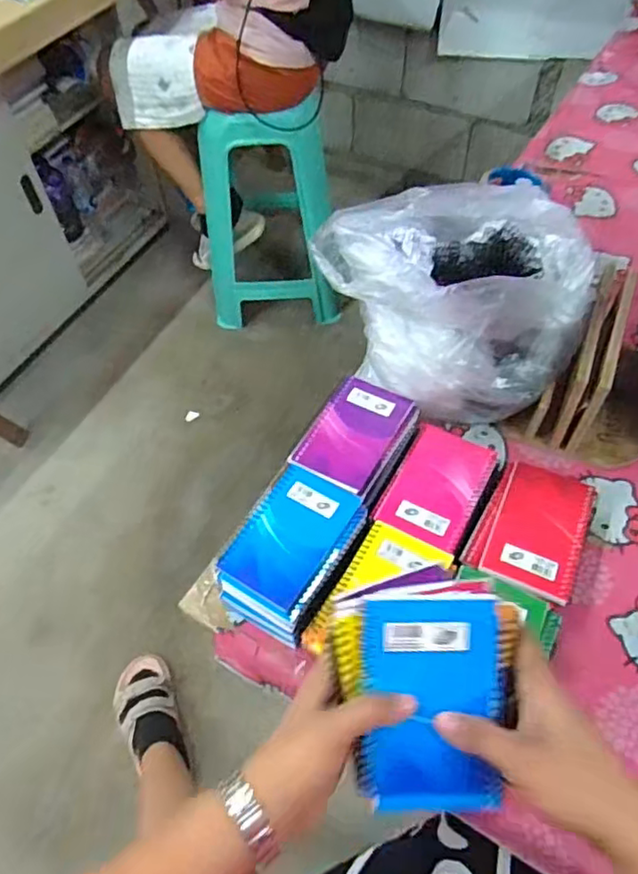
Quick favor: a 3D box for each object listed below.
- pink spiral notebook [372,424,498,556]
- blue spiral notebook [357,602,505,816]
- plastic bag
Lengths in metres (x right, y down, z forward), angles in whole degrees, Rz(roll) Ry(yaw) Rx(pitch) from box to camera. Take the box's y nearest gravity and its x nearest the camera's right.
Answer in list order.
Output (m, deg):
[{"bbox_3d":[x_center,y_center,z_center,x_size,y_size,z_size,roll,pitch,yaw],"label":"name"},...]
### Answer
[{"bbox_3d":[0.120,0.049,0.630,0.086,0.011,0.127,24,59,18],"label":"pink spiral notebook"},{"bbox_3d":[0.072,0.174,0.393,0.087,0.011,0.142,-1,96,3],"label":"blue spiral notebook"},{"bbox_3d":[0.141,-0.152,0.669,0.272,0.204,0.204,3,55,5],"label":"plastic bag"}]

